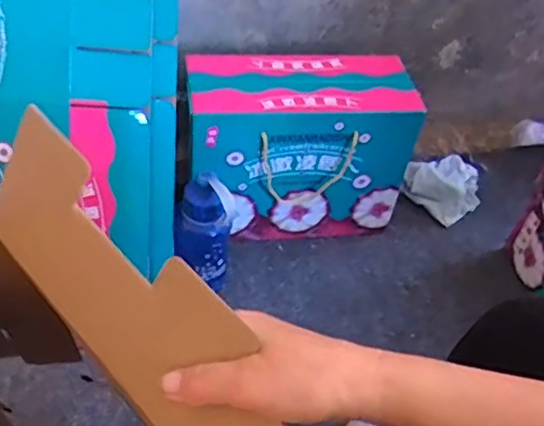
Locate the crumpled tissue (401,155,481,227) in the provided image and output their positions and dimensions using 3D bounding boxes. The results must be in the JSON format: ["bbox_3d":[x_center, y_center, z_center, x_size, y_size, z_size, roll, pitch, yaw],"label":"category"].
[{"bbox_3d":[0.315,-0.057,1.166,0.134,0.043,0.148,29,49,20],"label":"crumpled tissue"}]

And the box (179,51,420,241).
[{"bbox_3d":[0.036,-0.091,1.020,0.325,0.271,0.147,-3,46,-11],"label":"box"}]

